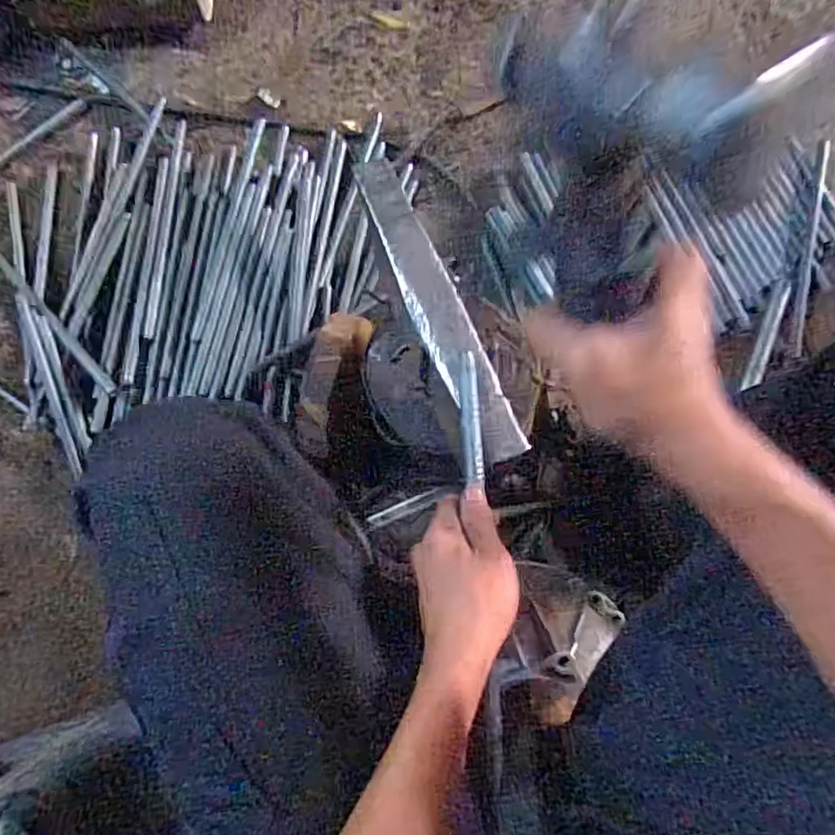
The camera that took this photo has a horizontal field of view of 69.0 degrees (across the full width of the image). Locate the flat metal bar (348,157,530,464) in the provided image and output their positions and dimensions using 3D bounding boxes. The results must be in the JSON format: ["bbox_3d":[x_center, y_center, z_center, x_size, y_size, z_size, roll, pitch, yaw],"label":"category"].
[{"bbox_3d":[0.017,-0.099,0.531,0.045,0.020,0.291,-23,82,0],"label":"flat metal bar"}]

